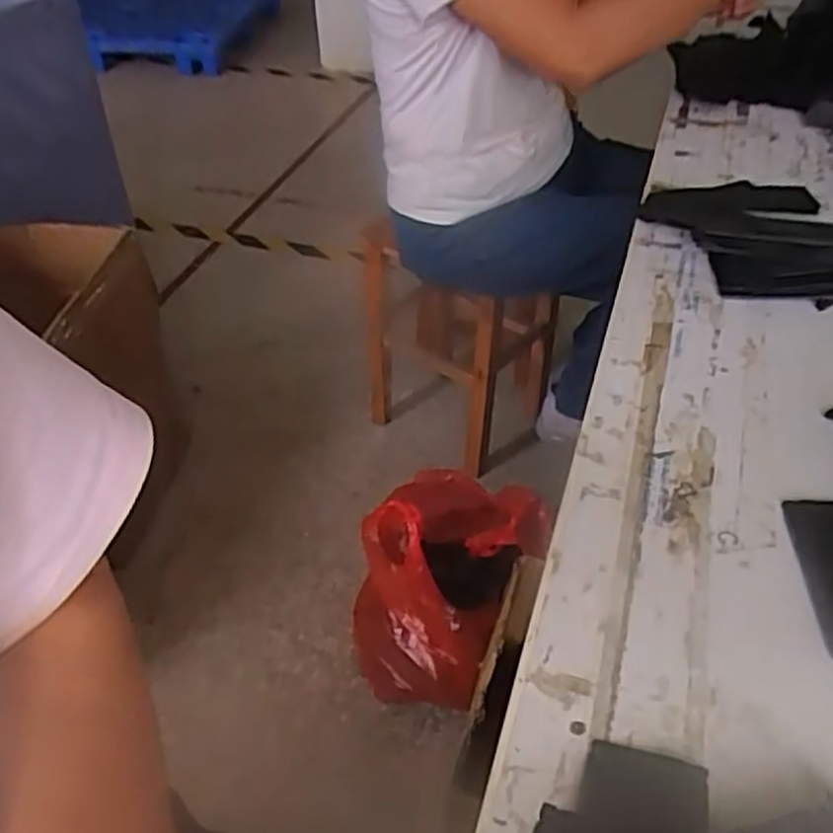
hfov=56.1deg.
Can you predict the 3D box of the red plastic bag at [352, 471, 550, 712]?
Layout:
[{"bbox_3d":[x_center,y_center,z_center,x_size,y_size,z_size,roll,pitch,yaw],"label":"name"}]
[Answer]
[{"bbox_3d":[0.043,0.244,1.183,0.236,0.311,0.261,20,46,21],"label":"red plastic bag"}]

